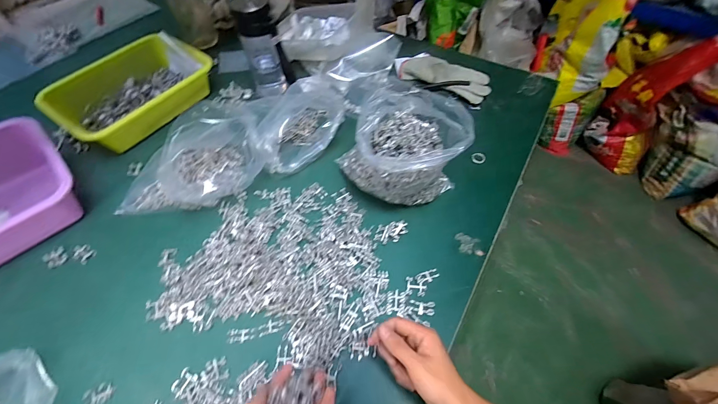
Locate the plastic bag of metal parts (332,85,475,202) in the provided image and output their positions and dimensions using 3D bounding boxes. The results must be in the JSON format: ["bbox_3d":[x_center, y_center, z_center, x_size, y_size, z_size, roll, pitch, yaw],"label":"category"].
[{"bbox_3d":[0.058,-0.065,0.464,0.170,0.151,0.114,29,61,16],"label":"plastic bag of metal parts"}]

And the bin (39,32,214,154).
[{"bbox_3d":[-0.426,-0.215,0.600,0.175,0.076,0.259,35,63,19],"label":"bin"}]

